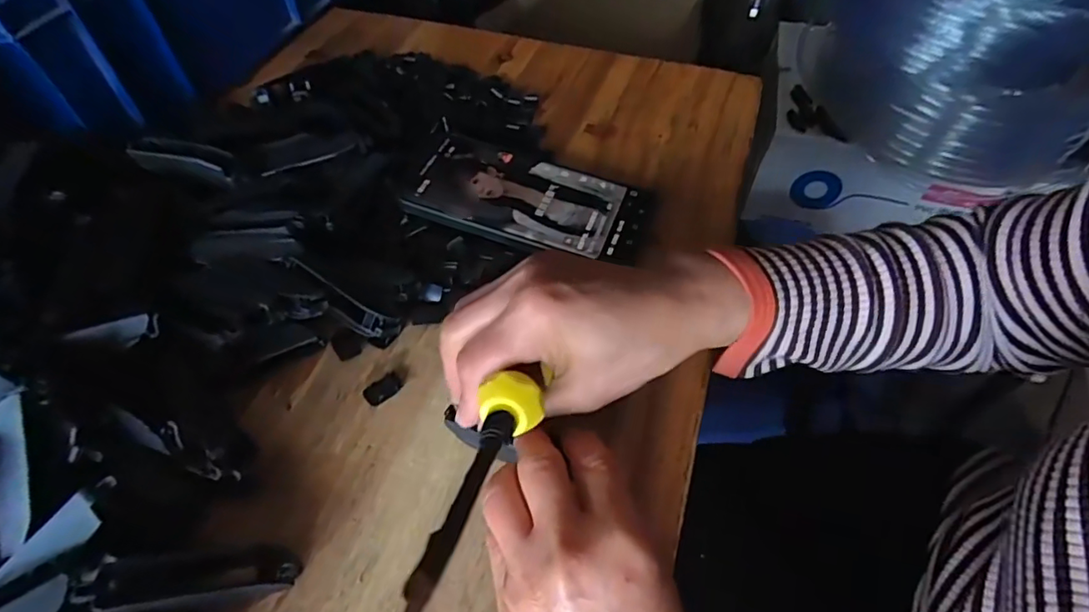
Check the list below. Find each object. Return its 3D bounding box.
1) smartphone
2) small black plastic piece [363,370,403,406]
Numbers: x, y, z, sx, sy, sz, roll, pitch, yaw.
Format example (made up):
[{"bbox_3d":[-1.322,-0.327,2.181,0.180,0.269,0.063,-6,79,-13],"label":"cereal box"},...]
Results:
[{"bbox_3d":[-0.011,-0.074,0.380,0.160,0.006,0.079,18,55,9],"label":"smartphone"},{"bbox_3d":[-0.088,0.045,0.309,0.021,0.004,0.013,-35,60,-23],"label":"small black plastic piece"}]

